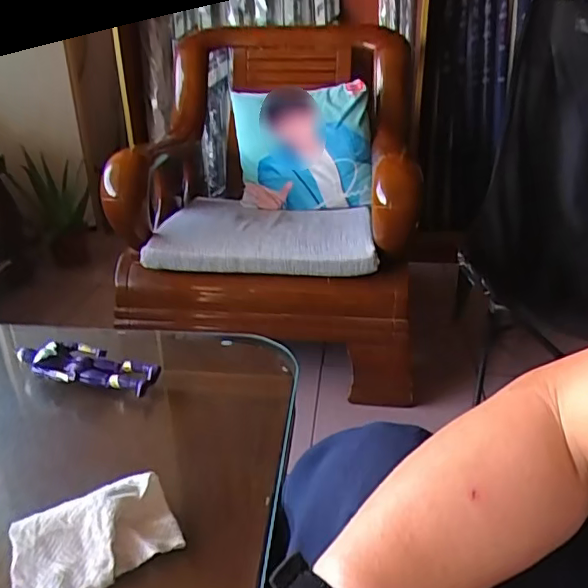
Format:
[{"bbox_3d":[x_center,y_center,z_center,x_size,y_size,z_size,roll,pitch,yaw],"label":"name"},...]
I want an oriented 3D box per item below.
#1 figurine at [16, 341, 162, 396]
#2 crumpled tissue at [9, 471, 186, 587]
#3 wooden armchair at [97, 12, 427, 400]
[{"bbox_3d":[-0.243,0.083,0.651,0.164,0.029,0.063,7,28,15],"label":"figurine"},{"bbox_3d":[-0.160,0.193,0.447,0.125,0.036,0.071,-16,30,-28],"label":"crumpled tissue"},{"bbox_3d":[-0.045,-0.315,1.566,0.679,0.692,0.902,2,27,5],"label":"wooden armchair"}]

